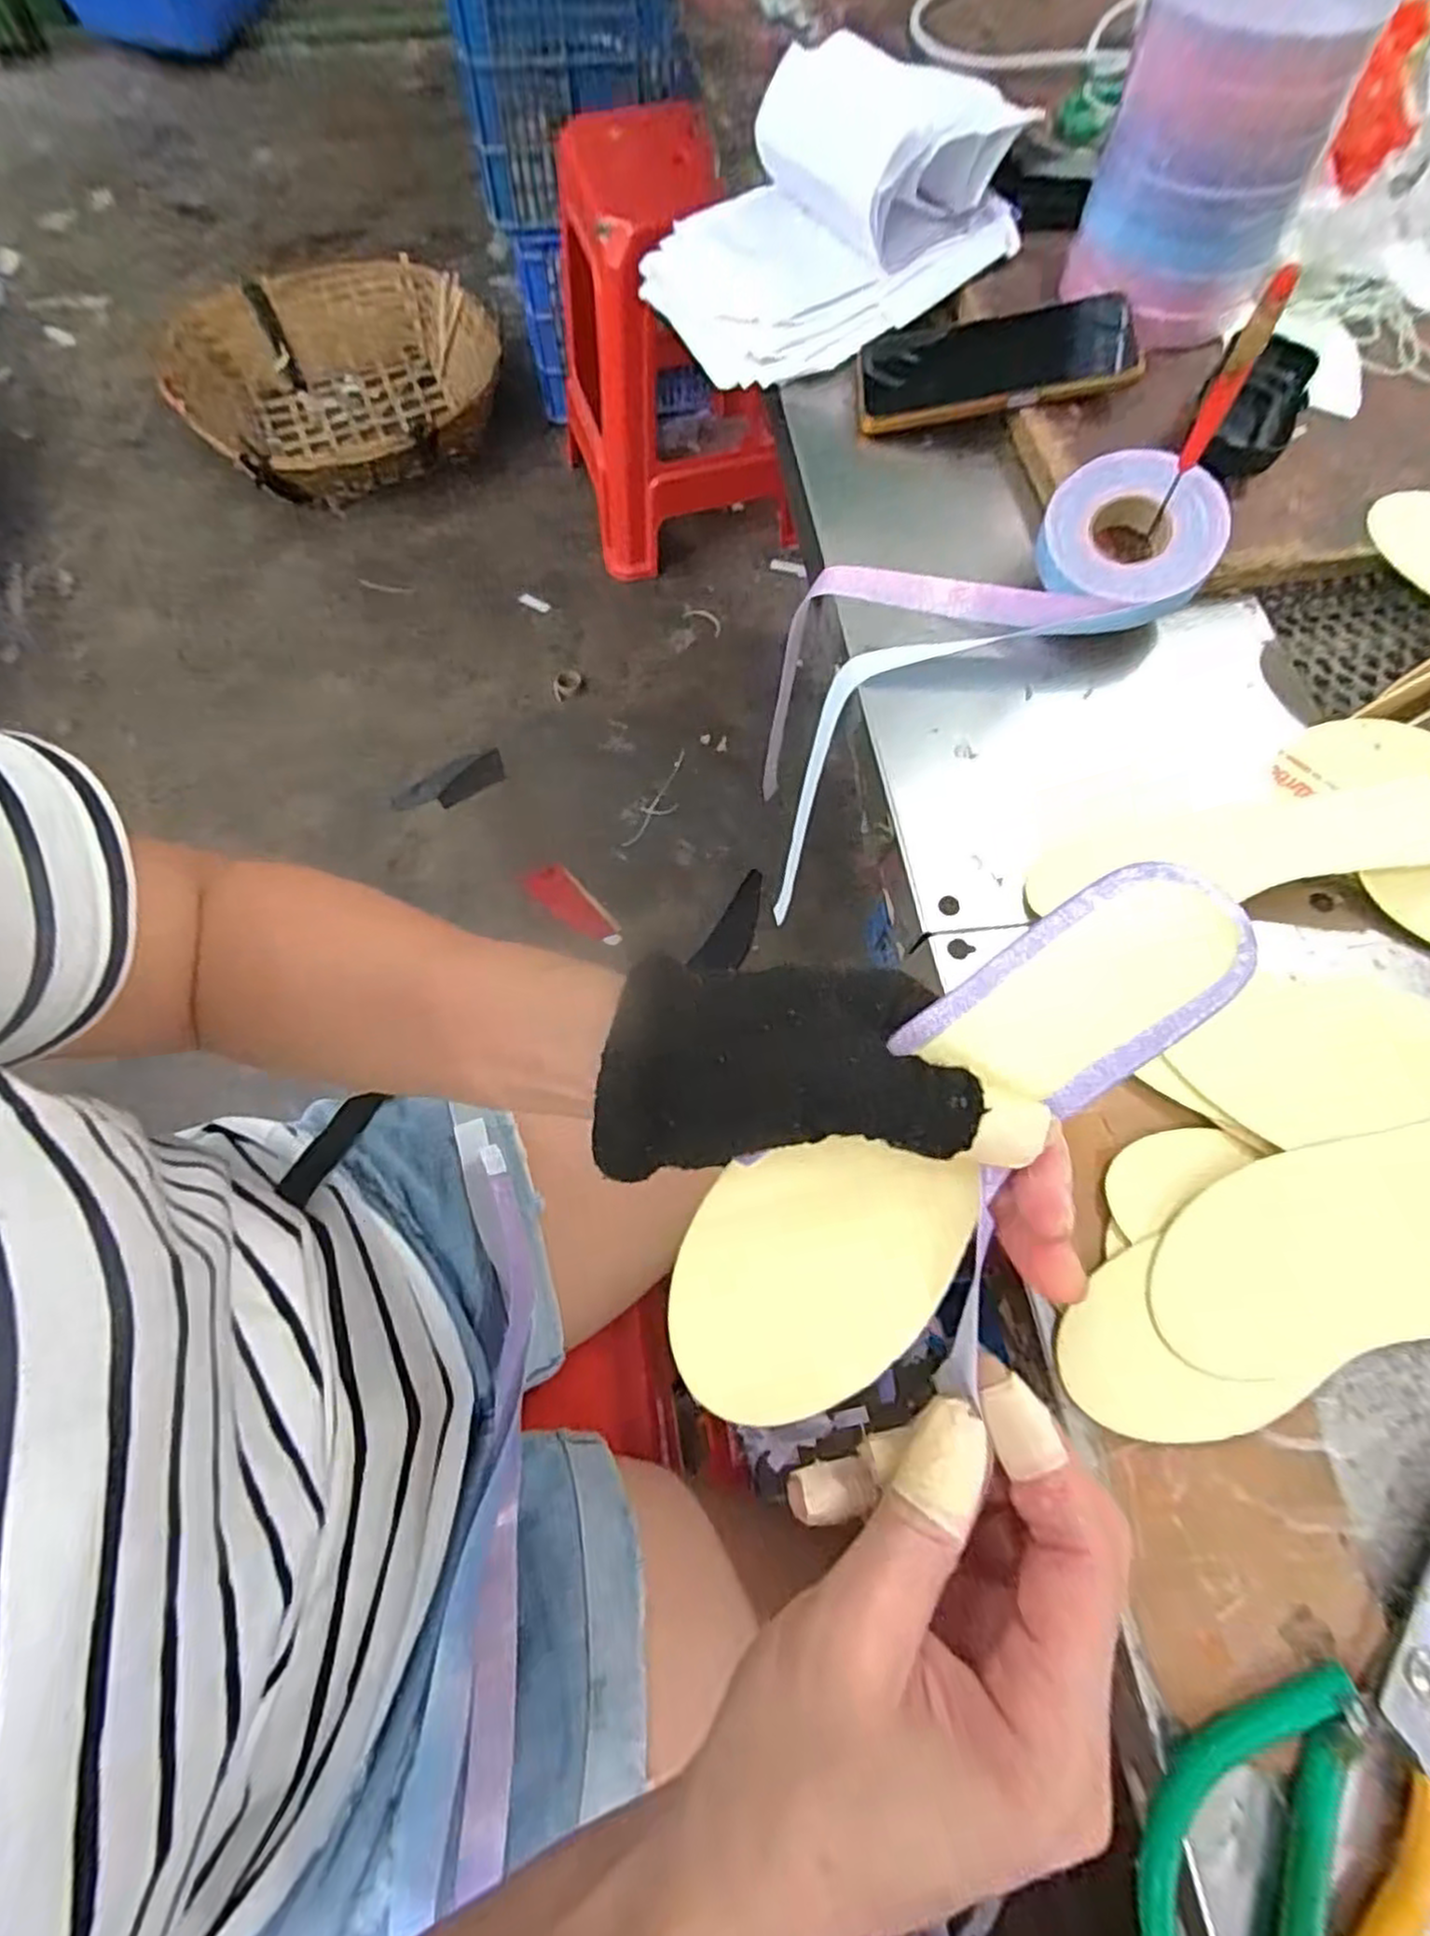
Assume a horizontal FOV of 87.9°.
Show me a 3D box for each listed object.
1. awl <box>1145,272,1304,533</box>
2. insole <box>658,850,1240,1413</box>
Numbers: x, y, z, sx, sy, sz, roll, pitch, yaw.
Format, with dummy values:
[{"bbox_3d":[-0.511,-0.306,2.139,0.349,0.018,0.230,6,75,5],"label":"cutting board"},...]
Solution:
[{"bbox_3d":[0.233,-0.257,0.353,0.012,0.121,0.009,33,72,12],"label":"awl"},{"bbox_3d":[0.061,0.047,0.202,0.189,0.009,0.060,-46,75,4],"label":"insole"}]

